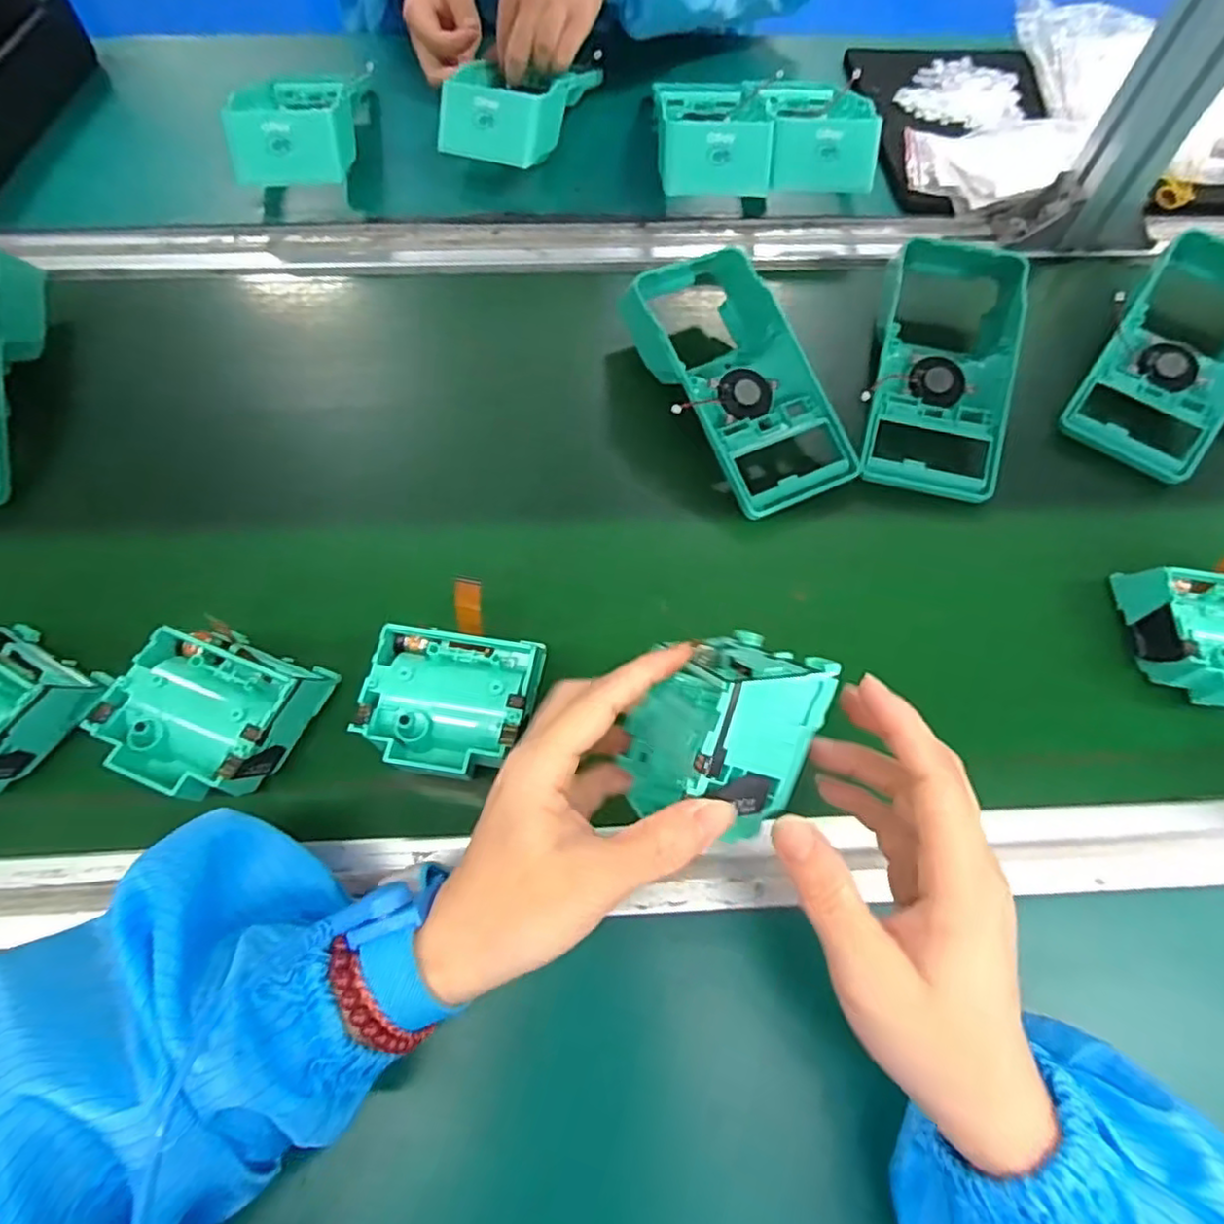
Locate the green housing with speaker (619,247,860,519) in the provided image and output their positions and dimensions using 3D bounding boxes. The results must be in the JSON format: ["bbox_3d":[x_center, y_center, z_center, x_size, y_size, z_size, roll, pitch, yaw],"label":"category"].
[{"bbox_3d":[0.073,-0.152,0.416,0.093,0.052,0.190,-21,65,-12],"label":"green housing with speaker"}]

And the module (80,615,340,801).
[{"bbox_3d":[-0.188,0.046,0.313,0.075,0.037,0.078,20,64,8],"label":"module"}]

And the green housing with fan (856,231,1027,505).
[{"bbox_3d":[0.210,-0.161,0.424,0.090,0.054,0.185,12,63,4],"label":"green housing with fan"}]

